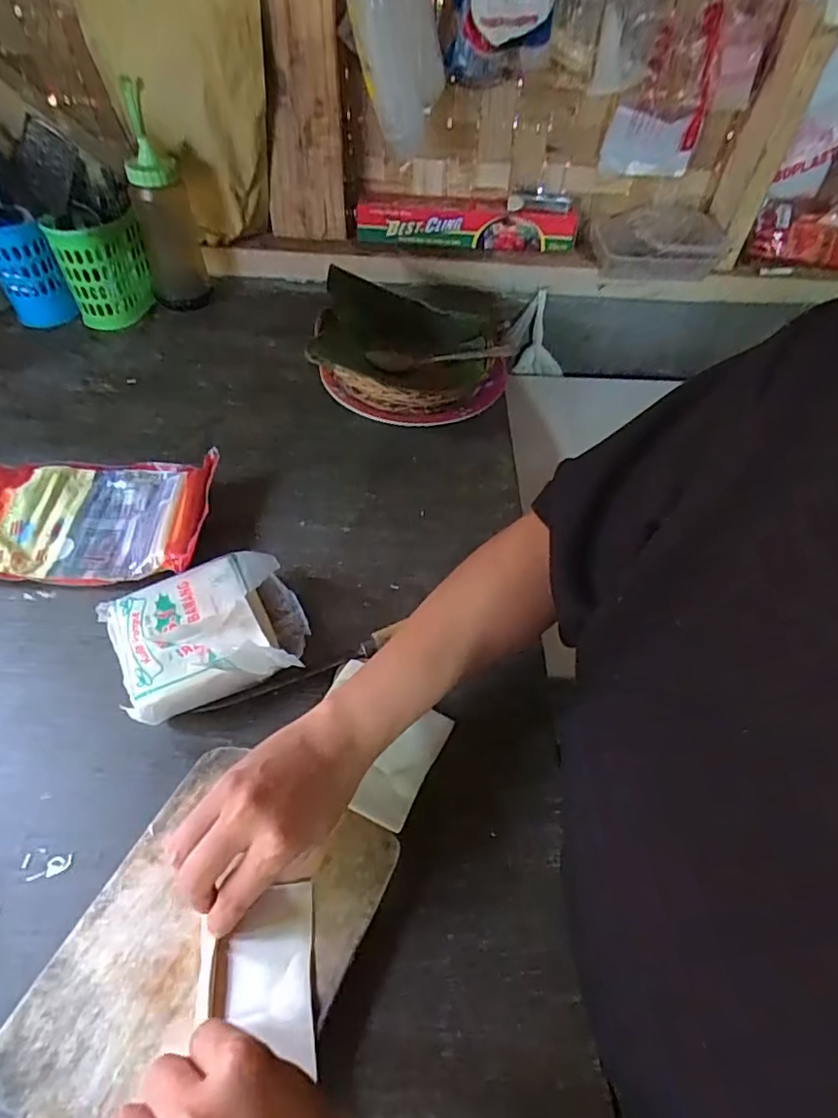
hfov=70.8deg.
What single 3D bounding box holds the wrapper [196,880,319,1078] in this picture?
[{"bbox_3d":[-0.094,0.241,0.344,0.063,0.009,0.087,-4,51,-8],"label":"wrapper"}]

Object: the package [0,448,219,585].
[{"bbox_3d":[-0.323,-0.046,0.563,0.232,0.032,0.152,2,51,-3],"label":"package"}]

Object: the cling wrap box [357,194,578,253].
[{"bbox_3d":[0.070,-0.489,0.860,0.309,0.054,0.058,1,51,-3],"label":"cling wrap box"}]

